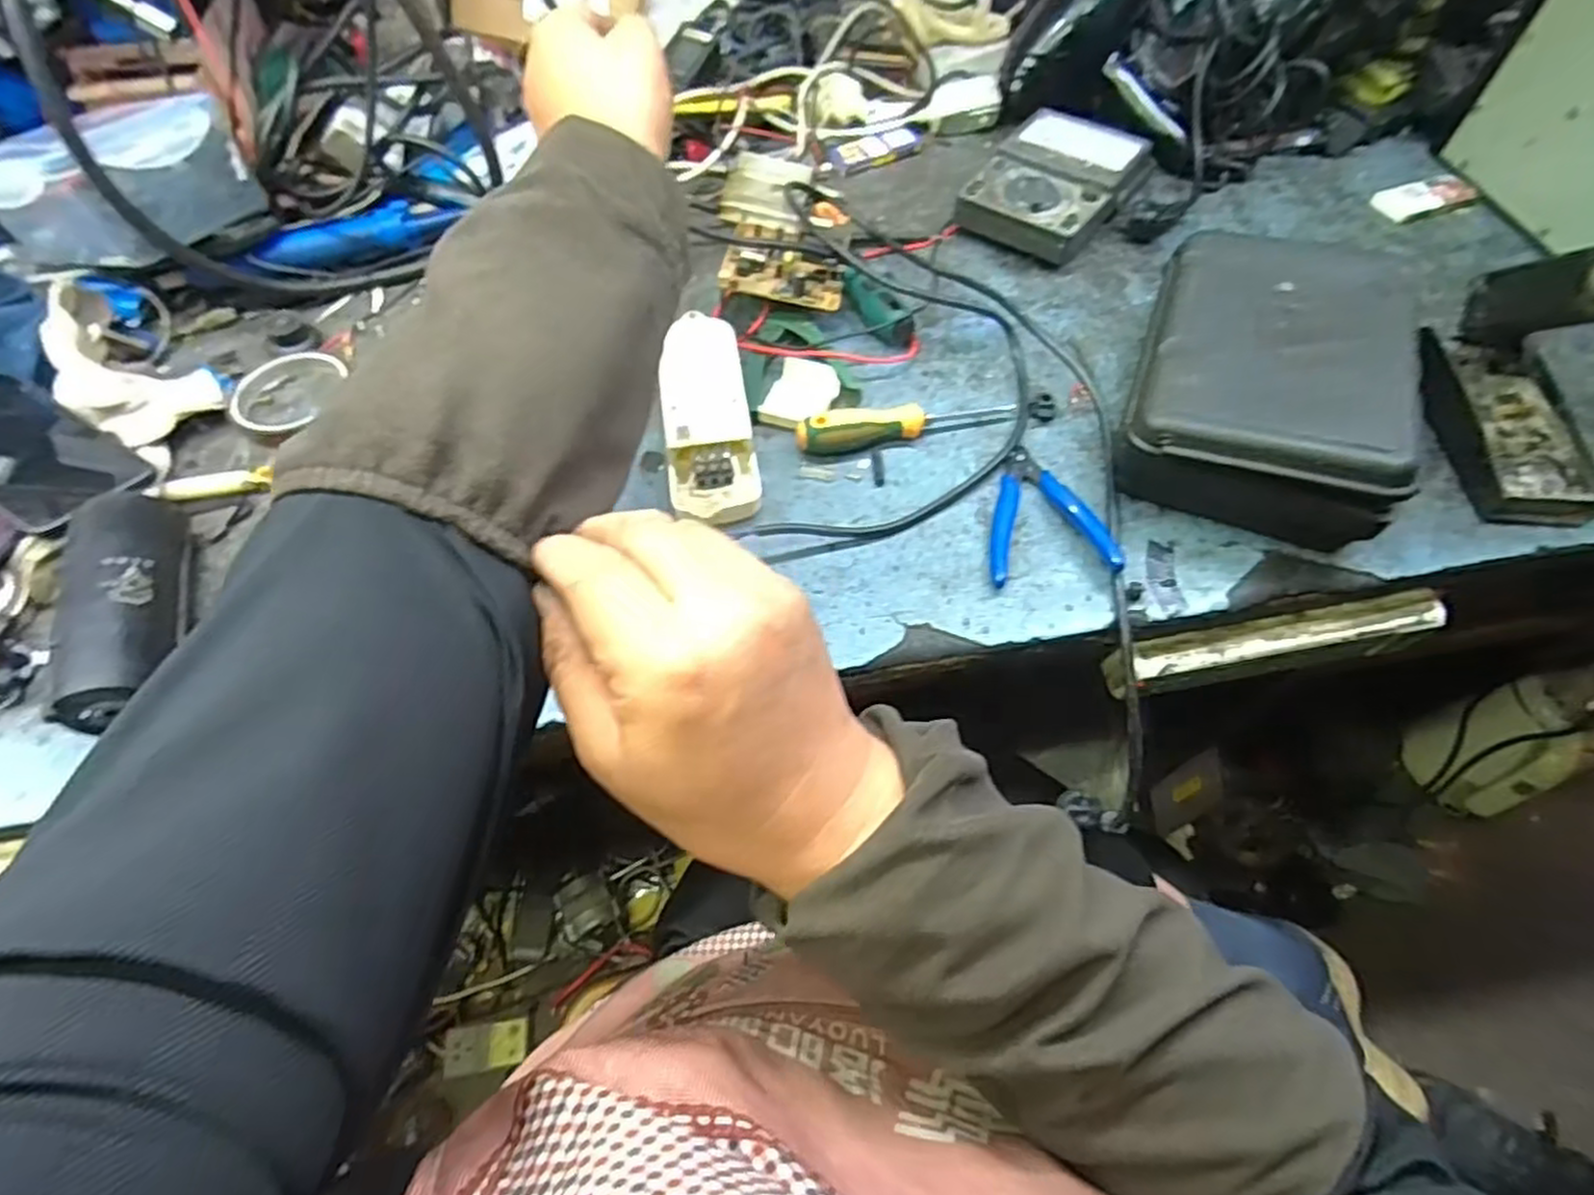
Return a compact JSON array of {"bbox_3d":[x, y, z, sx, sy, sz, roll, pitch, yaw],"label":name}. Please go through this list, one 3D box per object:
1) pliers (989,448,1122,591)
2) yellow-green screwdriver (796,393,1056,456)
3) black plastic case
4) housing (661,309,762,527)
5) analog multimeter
[{"bbox_3d":[0.163,-0.058,0.504,0.077,0.018,0.109,-2,58,0],"label":"pliers"},{"bbox_3d":[0.094,-0.130,0.542,0.191,0.028,0.026,-11,58,-6],"label":"yellow-green screwdriver"},{"bbox_3d":[0.318,-0.156,0.523,0.160,0.083,0.235,17,60,11],"label":"black plastic case"},{"bbox_3d":[-0.065,-0.132,0.545,0.060,0.030,0.182,-7,58,-4],"label":"housing"},{"bbox_3d":[0.232,-0.371,0.679,0.115,0.040,0.182,32,63,19],"label":"analog multimeter"}]

